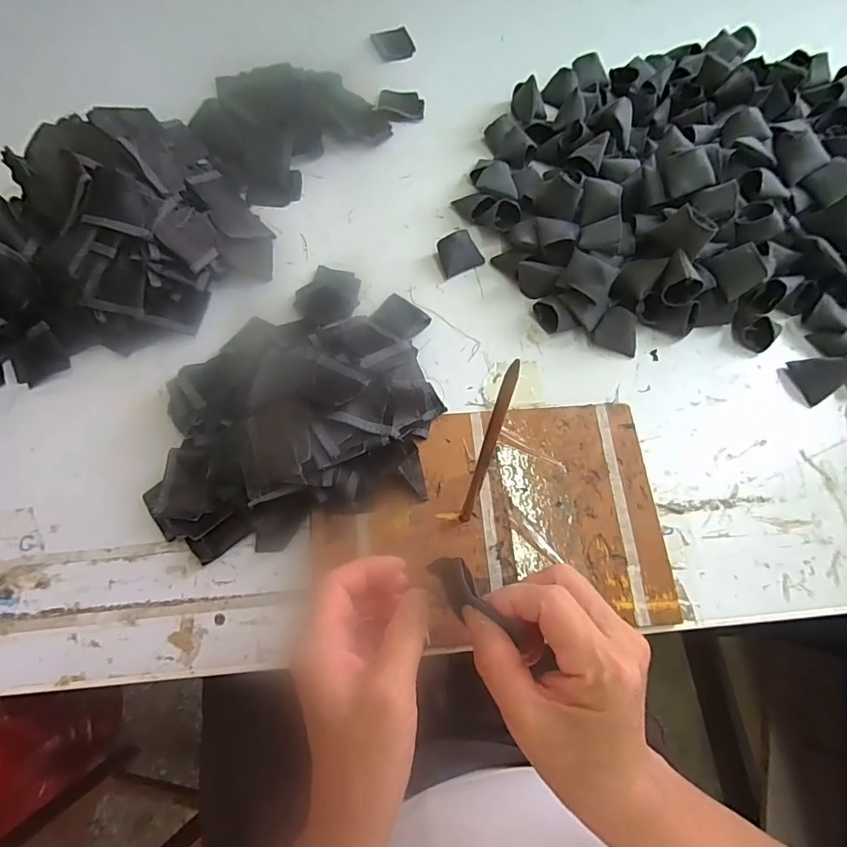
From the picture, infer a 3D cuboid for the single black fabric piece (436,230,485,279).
[{"bbox_3d":[0.035,-0.169,0.476,0.042,0.021,0.035,-28,71,-11],"label":"single black fabric piece"}]

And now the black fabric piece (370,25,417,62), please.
[{"bbox_3d":[-0.037,-0.482,0.608,0.049,0.004,0.059,-18,70,-8],"label":"black fabric piece"}]

